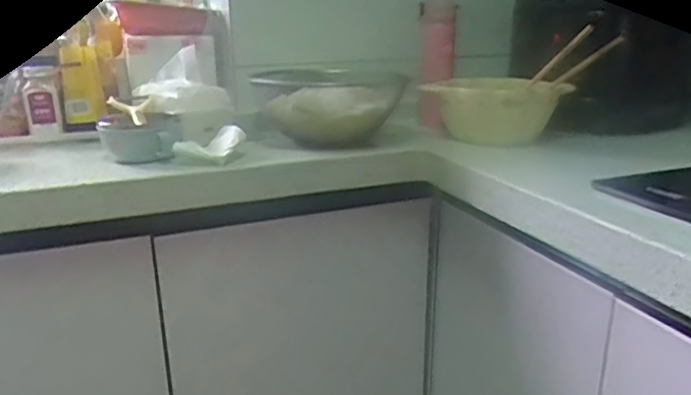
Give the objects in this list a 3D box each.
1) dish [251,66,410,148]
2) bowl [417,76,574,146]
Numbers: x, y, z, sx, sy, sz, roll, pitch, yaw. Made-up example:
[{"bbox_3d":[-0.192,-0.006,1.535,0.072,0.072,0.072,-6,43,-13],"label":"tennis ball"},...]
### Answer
[{"bbox_3d":[-0.013,-0.124,0.837,0.194,0.087,0.155,5,20,4],"label":"dish"},{"bbox_3d":[0.228,-0.129,0.875,0.190,0.099,0.163,14,22,28],"label":"bowl"}]

